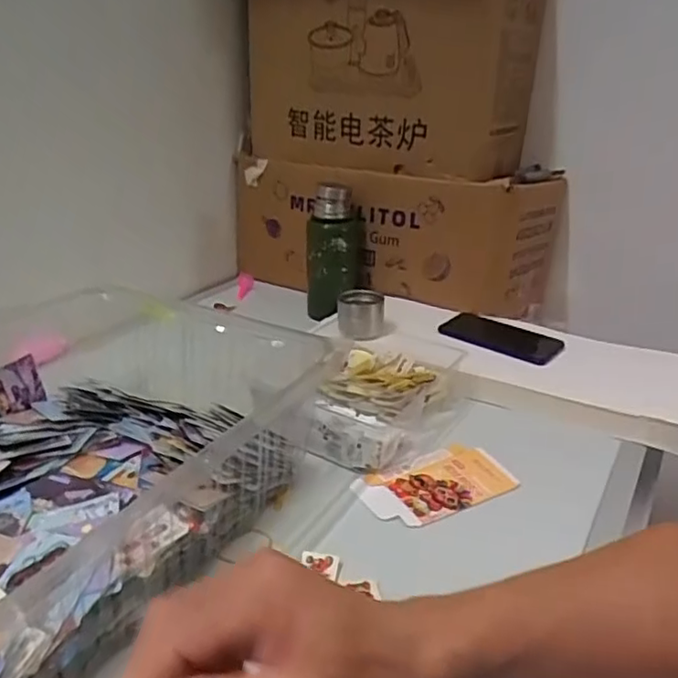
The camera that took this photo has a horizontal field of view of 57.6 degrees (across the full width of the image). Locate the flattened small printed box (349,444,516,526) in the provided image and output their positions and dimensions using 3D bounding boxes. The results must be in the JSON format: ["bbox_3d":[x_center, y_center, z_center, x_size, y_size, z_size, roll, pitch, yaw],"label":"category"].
[{"bbox_3d":[0.093,0.139,0.594,0.148,0.008,0.085,-13,29,-27],"label":"flattened small printed box"}]

